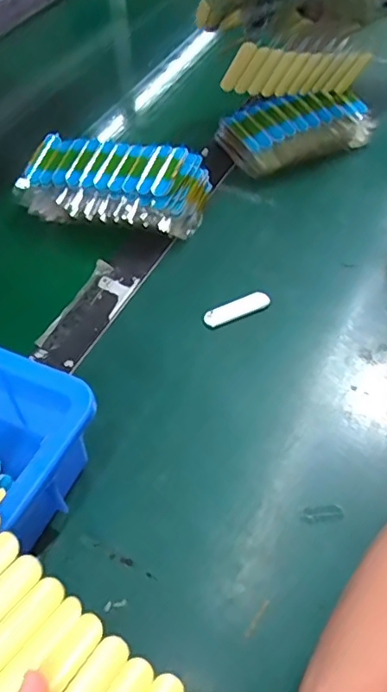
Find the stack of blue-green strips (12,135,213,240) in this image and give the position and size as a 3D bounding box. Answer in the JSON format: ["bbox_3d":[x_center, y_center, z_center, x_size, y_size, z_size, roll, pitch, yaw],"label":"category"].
[{"bbox_3d":[-0.081,-0.155,0.543,0.175,0.058,0.088,12,54,11],"label":"stack of blue-green strips"}]

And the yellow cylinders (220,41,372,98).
[{"bbox_3d":[0.106,-0.283,0.573,0.144,0.067,0.014,-10,81,-22],"label":"yellow cylinders"}]

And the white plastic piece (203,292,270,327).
[{"bbox_3d":[0.038,-0.033,0.481,0.059,0.005,0.020,-22,55,-15],"label":"white plastic piece"}]

